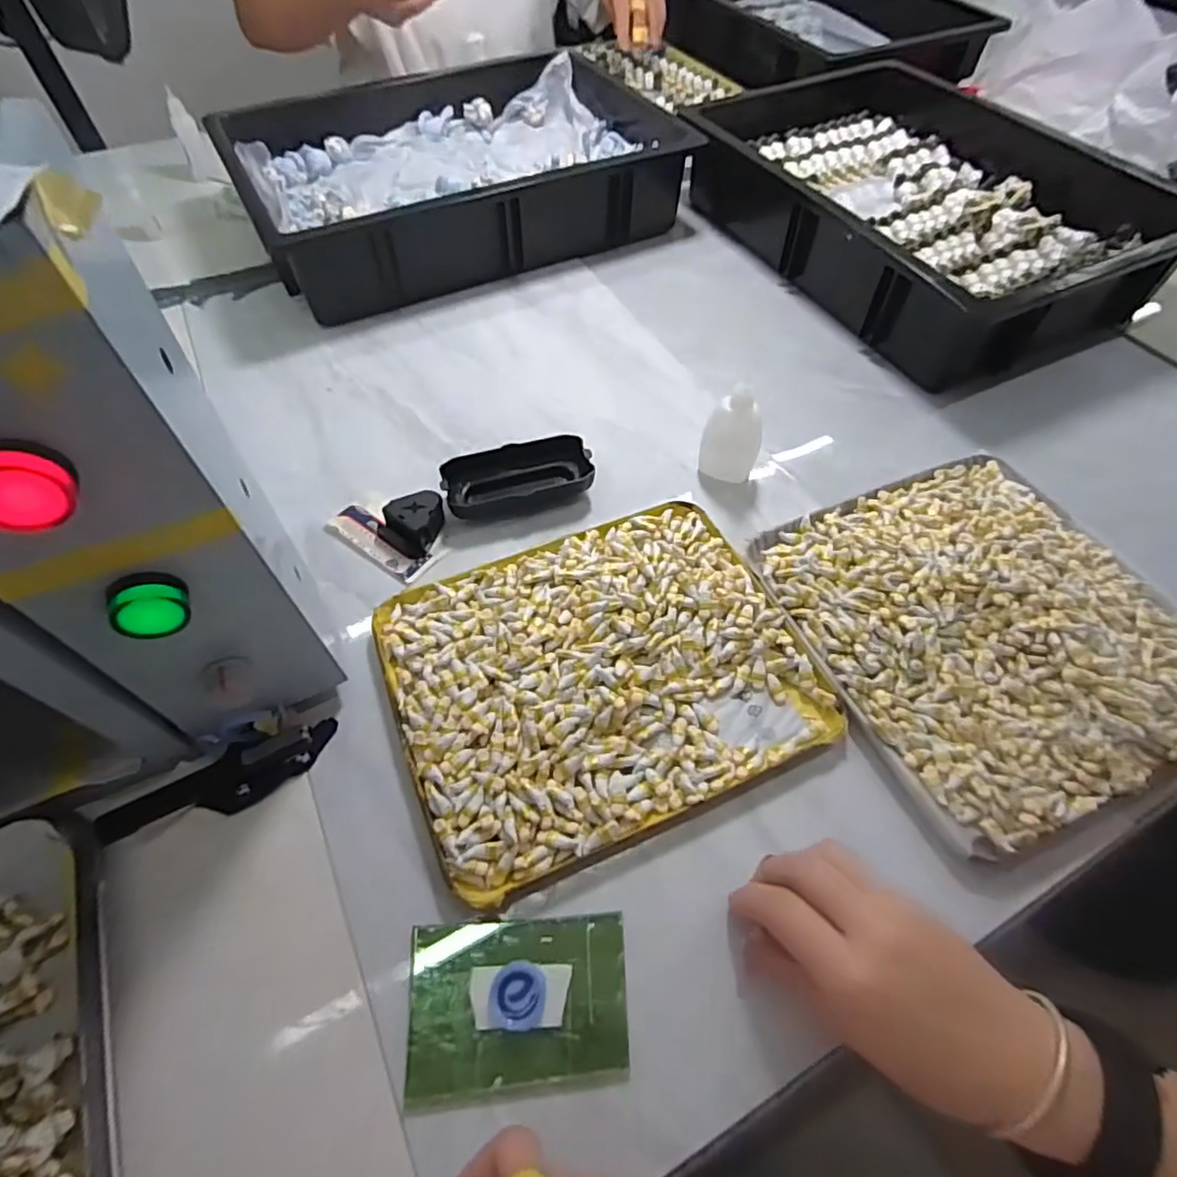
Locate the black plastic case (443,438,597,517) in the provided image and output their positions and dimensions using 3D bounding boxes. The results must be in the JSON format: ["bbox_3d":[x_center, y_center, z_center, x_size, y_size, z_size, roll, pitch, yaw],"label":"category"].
[{"bbox_3d":[-0.054,-0.088,0.475,0.111,0.024,0.042,-11,57,-7],"label":"black plastic case"}]

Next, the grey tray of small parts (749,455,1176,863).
[{"bbox_3d":[0.256,0.018,0.396,0.226,0.027,0.235,-19,58,-12],"label":"grey tray of small parts"}]

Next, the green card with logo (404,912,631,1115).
[{"bbox_3d":[-0.033,0.195,0.290,0.101,0.007,0.070,-4,59,-3],"label":"green card with logo"}]

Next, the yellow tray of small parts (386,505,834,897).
[{"bbox_3d":[0.006,0.045,0.378,0.242,0.021,0.197,-22,58,-11],"label":"yellow tray of small parts"}]

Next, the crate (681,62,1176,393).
[{"bbox_3d":[0.338,-0.408,0.644,0.319,0.094,0.454,-24,59,-15],"label":"crate"}]

